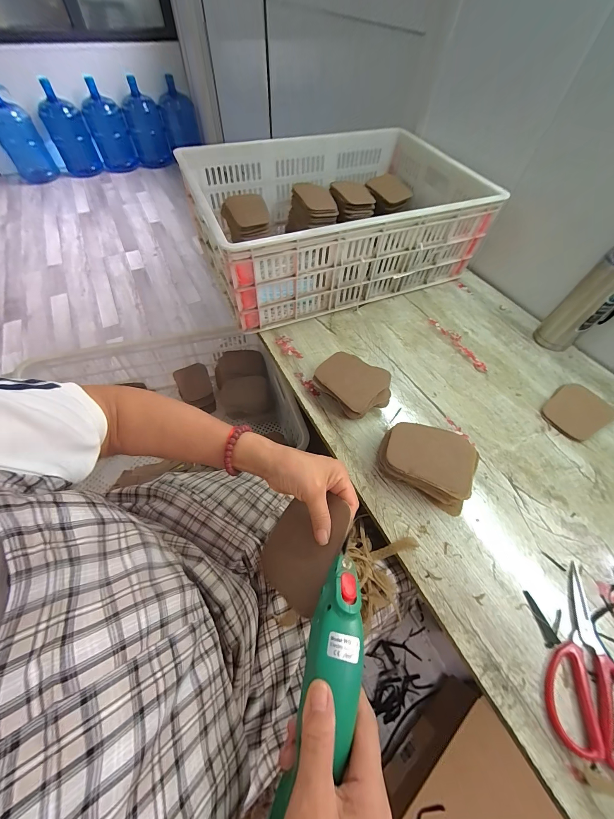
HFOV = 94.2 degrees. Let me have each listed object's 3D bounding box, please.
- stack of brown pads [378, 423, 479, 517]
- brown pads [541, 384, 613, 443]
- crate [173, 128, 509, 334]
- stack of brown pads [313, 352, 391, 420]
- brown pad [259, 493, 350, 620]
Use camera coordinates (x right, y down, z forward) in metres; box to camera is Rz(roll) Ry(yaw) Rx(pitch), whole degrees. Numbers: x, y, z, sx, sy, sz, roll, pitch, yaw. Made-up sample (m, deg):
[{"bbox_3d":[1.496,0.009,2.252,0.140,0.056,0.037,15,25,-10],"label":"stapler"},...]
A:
[{"bbox_3d":[0.182,0.078,0.433,0.139,0.067,0.098,25,59,12],"label":"stack of brown pads"},{"bbox_3d":[0.494,0.003,0.524,0.104,0.024,0.090,-25,62,-18],"label":"brown pads"},{"bbox_3d":[0.067,-0.476,0.703,0.635,0.189,0.442,-20,60,-15],"label":"crate"},{"bbox_3d":[0.079,-0.045,0.509,0.129,0.061,0.094,39,63,20],"label":"stack of brown pads"},{"bbox_3d":[-0.003,0.144,0.309,0.082,0.006,0.110,18,71,38],"label":"brown pad"}]

